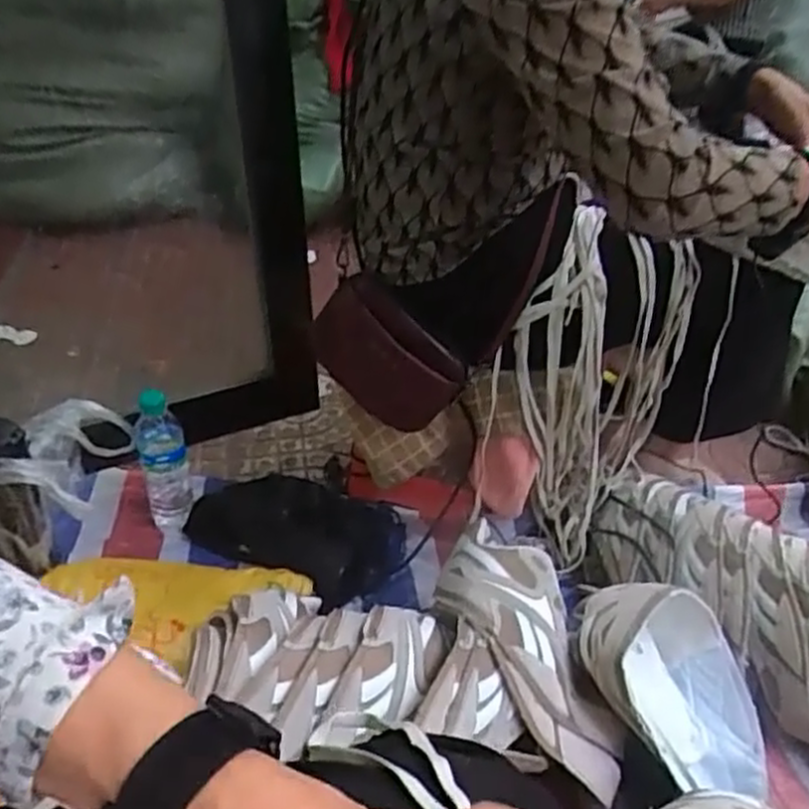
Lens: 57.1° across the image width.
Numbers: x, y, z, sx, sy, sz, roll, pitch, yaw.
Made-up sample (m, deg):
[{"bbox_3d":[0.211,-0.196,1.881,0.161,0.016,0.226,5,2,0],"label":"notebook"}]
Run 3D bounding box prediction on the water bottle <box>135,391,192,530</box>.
[{"bbox_3d":[-0.329,0.079,1.015,0.060,0.228,0.061,-15,39,-19],"label":"water bottle"}]

